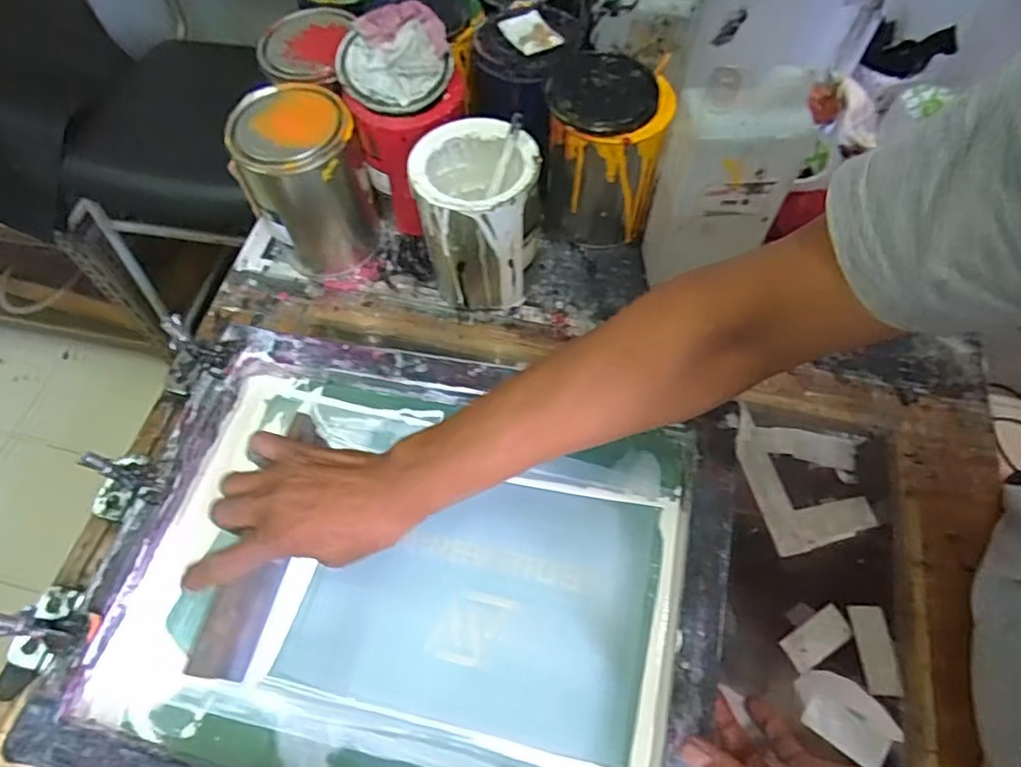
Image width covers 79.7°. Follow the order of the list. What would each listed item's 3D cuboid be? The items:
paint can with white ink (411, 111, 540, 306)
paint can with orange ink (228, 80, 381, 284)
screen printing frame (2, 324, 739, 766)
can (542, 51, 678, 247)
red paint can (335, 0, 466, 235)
[{"bbox_3d":[-0.028,-0.152,0.585,0.104,0.155,0.107,-1,61,1],"label":"paint can with white ink"},{"bbox_3d":[-0.197,-0.196,0.613,0.103,0.158,0.101,-1,61,1],"label":"paint can with orange ink"},{"bbox_3d":[-0.076,0.143,0.457,0.439,0.064,0.349,10,62,7],"label":"screen printing frame"},{"bbox_3d":[0.093,-0.229,0.622,0.111,0.153,0.102,-1,61,1],"label":"can"},{"bbox_3d":[-0.100,-0.259,0.608,0.109,0.170,0.113,-8,62,-3],"label":"red paint can"}]

